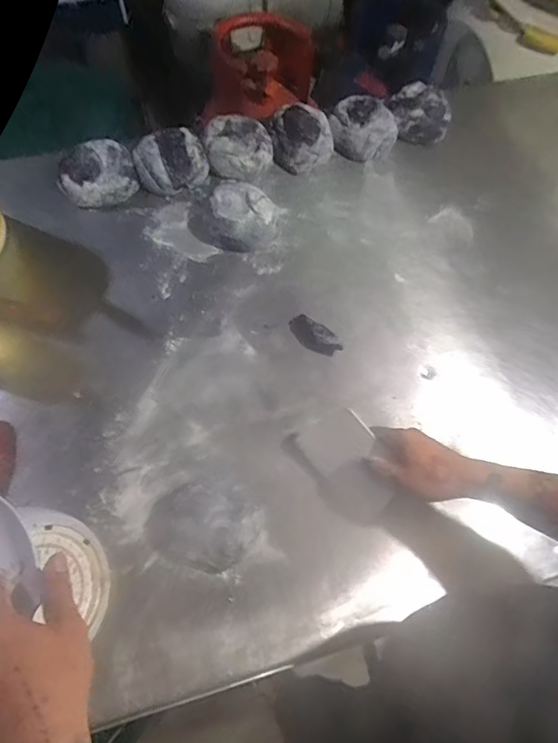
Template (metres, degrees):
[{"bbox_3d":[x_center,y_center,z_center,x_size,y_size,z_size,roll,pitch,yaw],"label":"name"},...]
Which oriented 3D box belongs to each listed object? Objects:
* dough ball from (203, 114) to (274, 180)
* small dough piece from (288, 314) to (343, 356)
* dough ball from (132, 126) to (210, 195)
[{"bbox_3d":[-0.069,-0.388,0.826,0.117,0.045,0.110,1,66,-2],"label":"dough ball"},{"bbox_3d":[0.051,-0.053,0.691,0.082,0.025,0.033,43,71,15],"label":"small dough piece"},{"bbox_3d":[-0.182,-0.358,0.814,0.120,0.049,0.106,-24,69,-13],"label":"dough ball"}]

